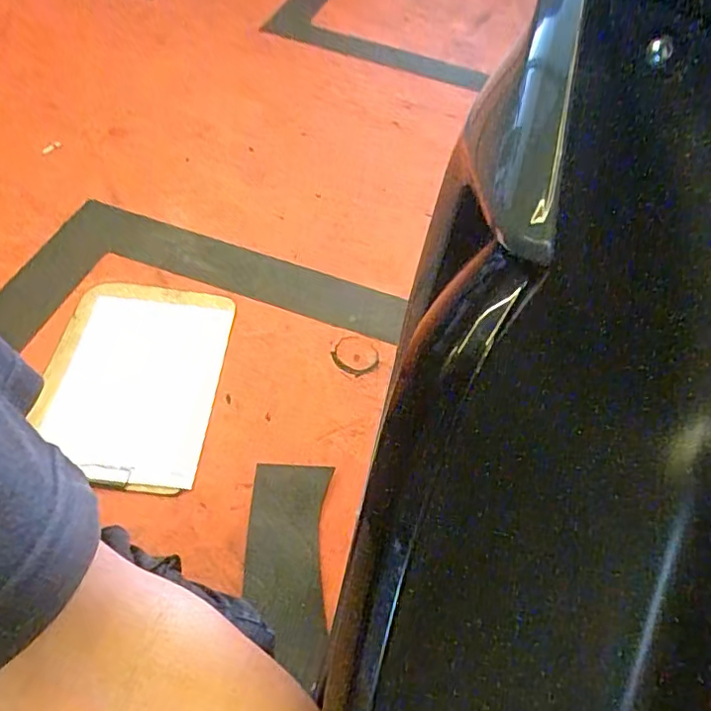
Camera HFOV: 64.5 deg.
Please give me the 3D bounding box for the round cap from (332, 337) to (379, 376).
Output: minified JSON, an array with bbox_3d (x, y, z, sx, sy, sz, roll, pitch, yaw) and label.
[{"bbox_3d":[0.001,-0.001,0.869,0.065,0.006,0.071,4,54,-5],"label":"round cap"}]

